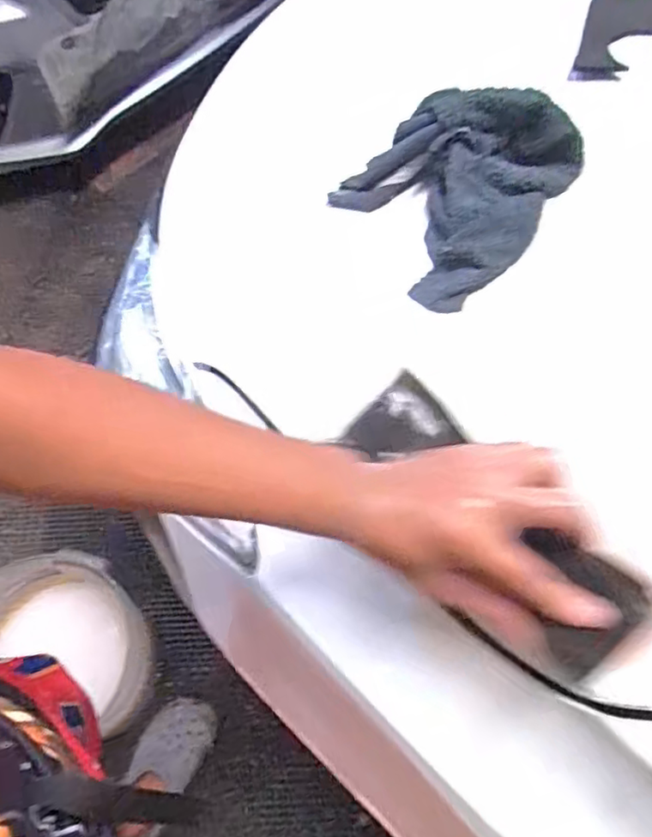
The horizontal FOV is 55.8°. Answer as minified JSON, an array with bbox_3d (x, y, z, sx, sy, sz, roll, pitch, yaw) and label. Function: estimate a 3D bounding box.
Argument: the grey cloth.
[{"bbox_3d":[0.121,-0.208,0.540,0.177,0.092,0.196,-28,66,-11],"label":"grey cloth"}]

